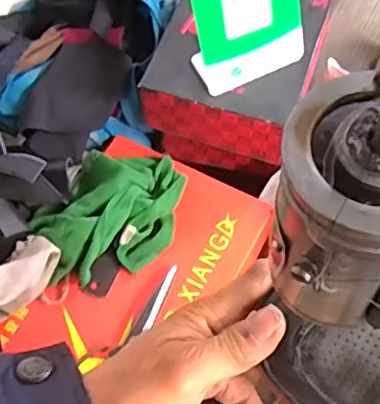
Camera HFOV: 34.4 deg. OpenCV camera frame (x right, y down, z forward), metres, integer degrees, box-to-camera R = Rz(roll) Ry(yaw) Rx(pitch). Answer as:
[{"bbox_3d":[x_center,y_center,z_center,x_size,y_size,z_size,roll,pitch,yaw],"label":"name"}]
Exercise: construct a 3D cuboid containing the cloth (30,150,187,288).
[{"bbox_3d":[-0.089,0.011,0.682,0.135,0.056,0.182,32,69,17],"label":"cloth"}]

